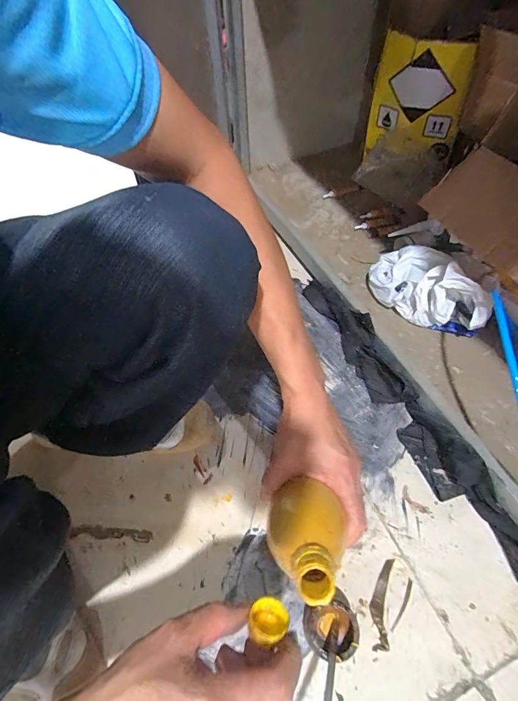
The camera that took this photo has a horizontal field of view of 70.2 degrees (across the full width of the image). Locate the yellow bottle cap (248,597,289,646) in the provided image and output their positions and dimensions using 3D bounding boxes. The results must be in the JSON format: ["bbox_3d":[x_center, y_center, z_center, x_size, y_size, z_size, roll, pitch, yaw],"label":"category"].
[{"bbox_3d":[0.007,0.207,0.280,0.030,0.018,0.030,16,22,-7],"label":"yellow bottle cap"}]

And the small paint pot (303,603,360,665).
[{"bbox_3d":[0.079,0.317,0.415,0.054,0.057,0.050,2,54,2],"label":"small paint pot"}]

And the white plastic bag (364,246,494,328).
[{"bbox_3d":[0.289,-0.109,0.632,0.201,0.106,0.089,34,63,22],"label":"white plastic bag"}]

